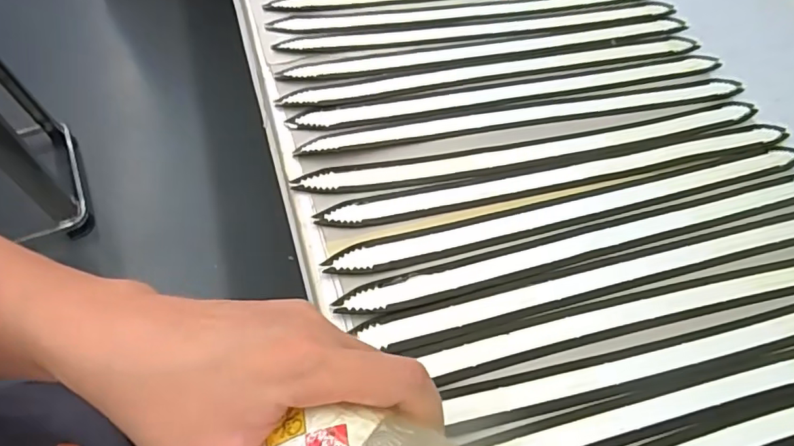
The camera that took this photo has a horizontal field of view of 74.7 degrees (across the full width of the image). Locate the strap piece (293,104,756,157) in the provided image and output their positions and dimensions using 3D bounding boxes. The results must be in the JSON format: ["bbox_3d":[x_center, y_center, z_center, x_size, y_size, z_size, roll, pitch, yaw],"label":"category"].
[{"bbox_3d":[0.159,-0.117,0.605,0.534,0.023,0.052,-7,59,-8],"label":"strap piece"}]

